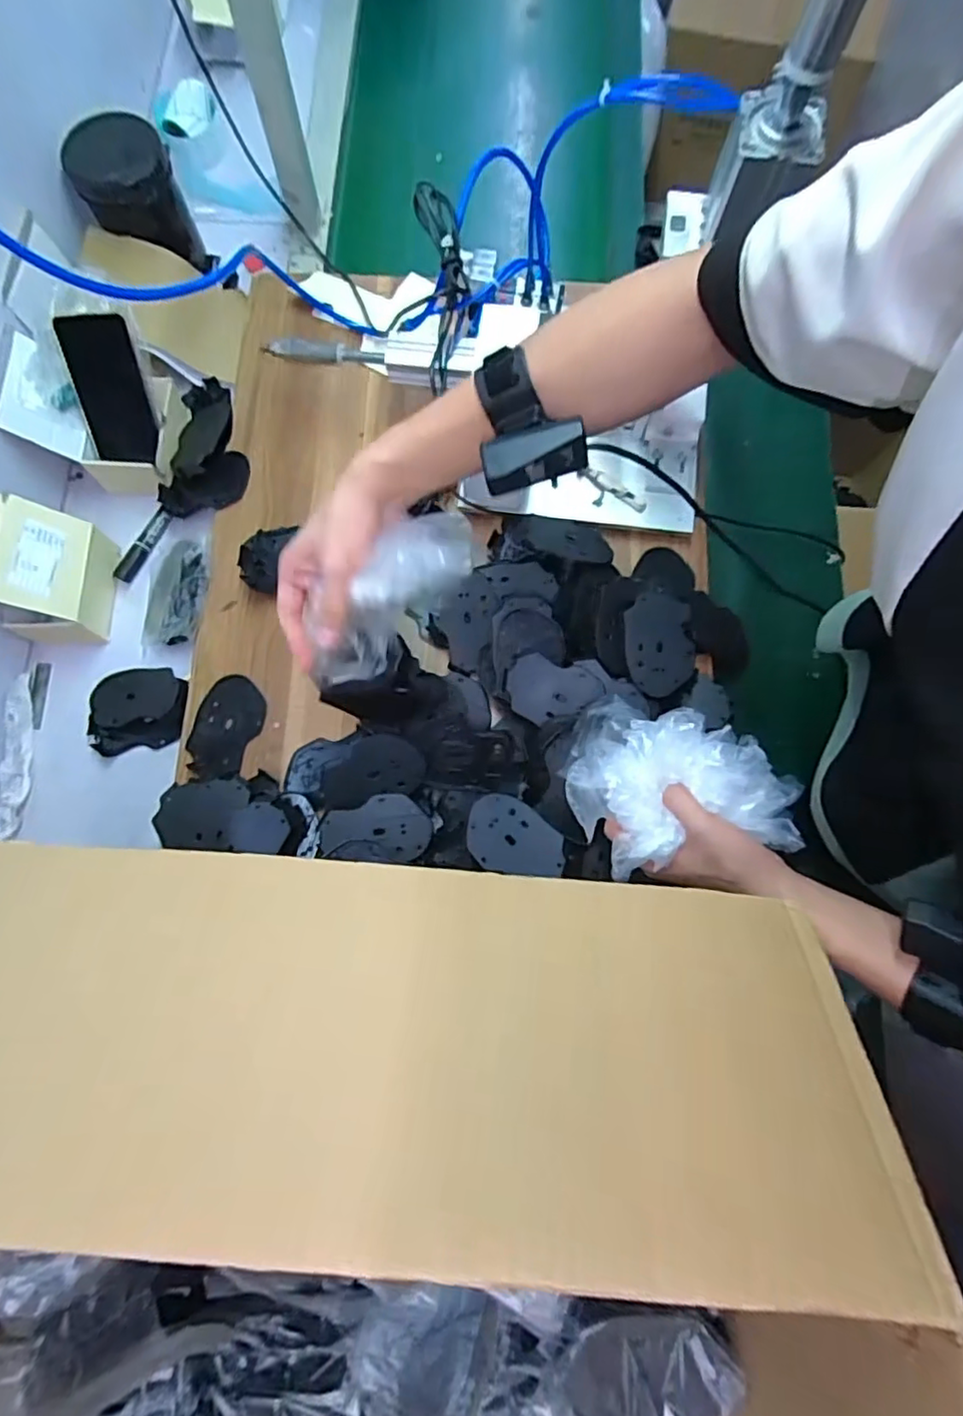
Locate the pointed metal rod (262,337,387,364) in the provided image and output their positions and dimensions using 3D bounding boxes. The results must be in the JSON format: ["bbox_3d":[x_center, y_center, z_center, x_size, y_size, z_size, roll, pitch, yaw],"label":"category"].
[{"bbox_3d":[-0.181,-0.409,0.703,0.142,0.024,0.015,8,77,0],"label":"pointed metal rod"}]

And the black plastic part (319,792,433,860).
[{"bbox_3d":[-0.108,0.120,0.625,0.109,0.012,0.063,3,77,-1],"label":"black plastic part"}]

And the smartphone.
[{"bbox_3d":[-0.431,-0.369,0.711,0.073,0.016,0.149,-14,120,-17],"label":"smartphone"}]

